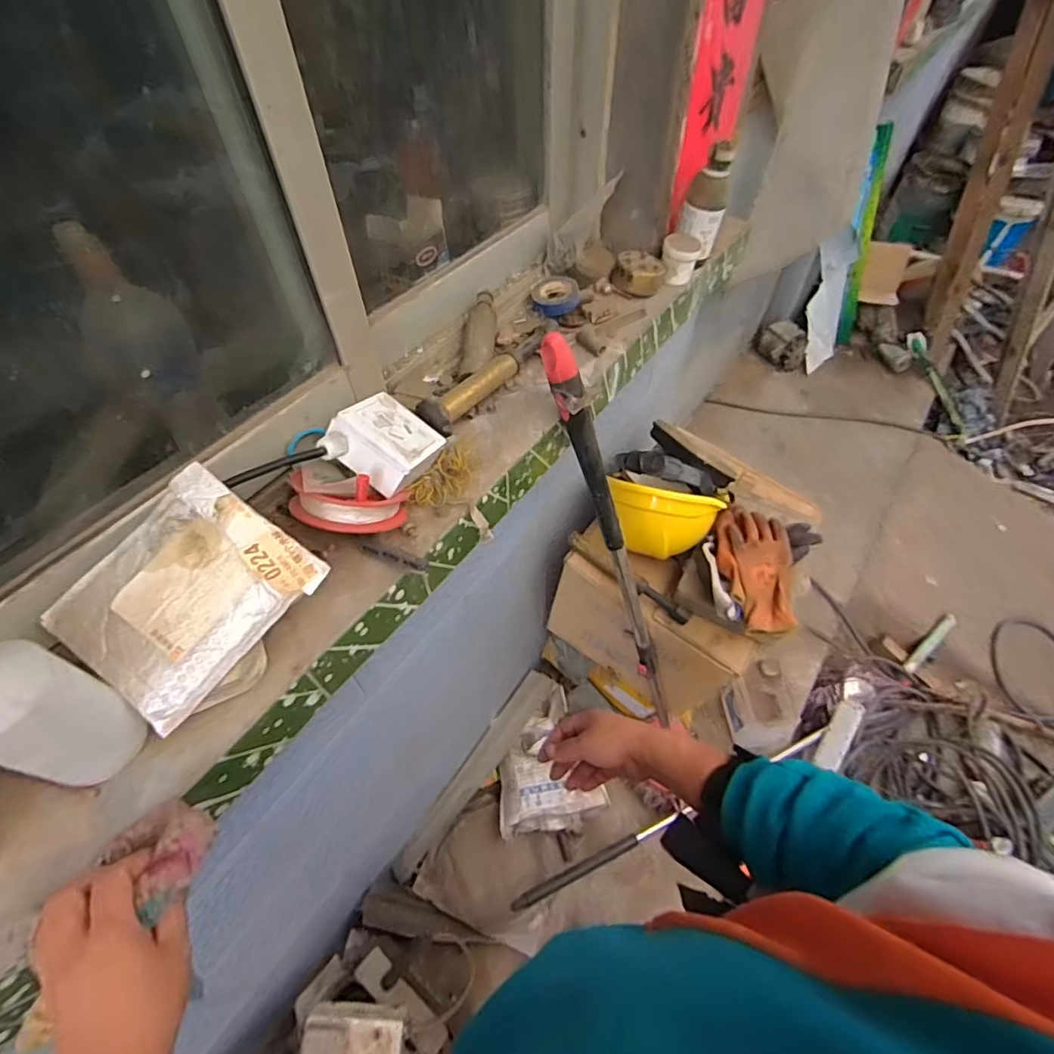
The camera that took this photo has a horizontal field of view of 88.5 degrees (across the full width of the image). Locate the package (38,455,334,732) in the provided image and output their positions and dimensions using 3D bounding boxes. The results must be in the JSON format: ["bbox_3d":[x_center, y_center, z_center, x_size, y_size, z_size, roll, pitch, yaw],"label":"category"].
[{"bbox_3d":[-0.283,0.054,0.446,0.143,0.025,0.171,42,77,2],"label":"package"}]

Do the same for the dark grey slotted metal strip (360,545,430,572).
[{"bbox_3d":[-0.134,0.030,0.543,0.073,0.011,0.010,14,55,11],"label":"dark grey slotted metal strip"}]

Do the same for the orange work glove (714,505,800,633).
[{"bbox_3d":[0.390,0.064,0.933,0.124,0.057,0.227,5,53,4],"label":"orange work glove"}]

